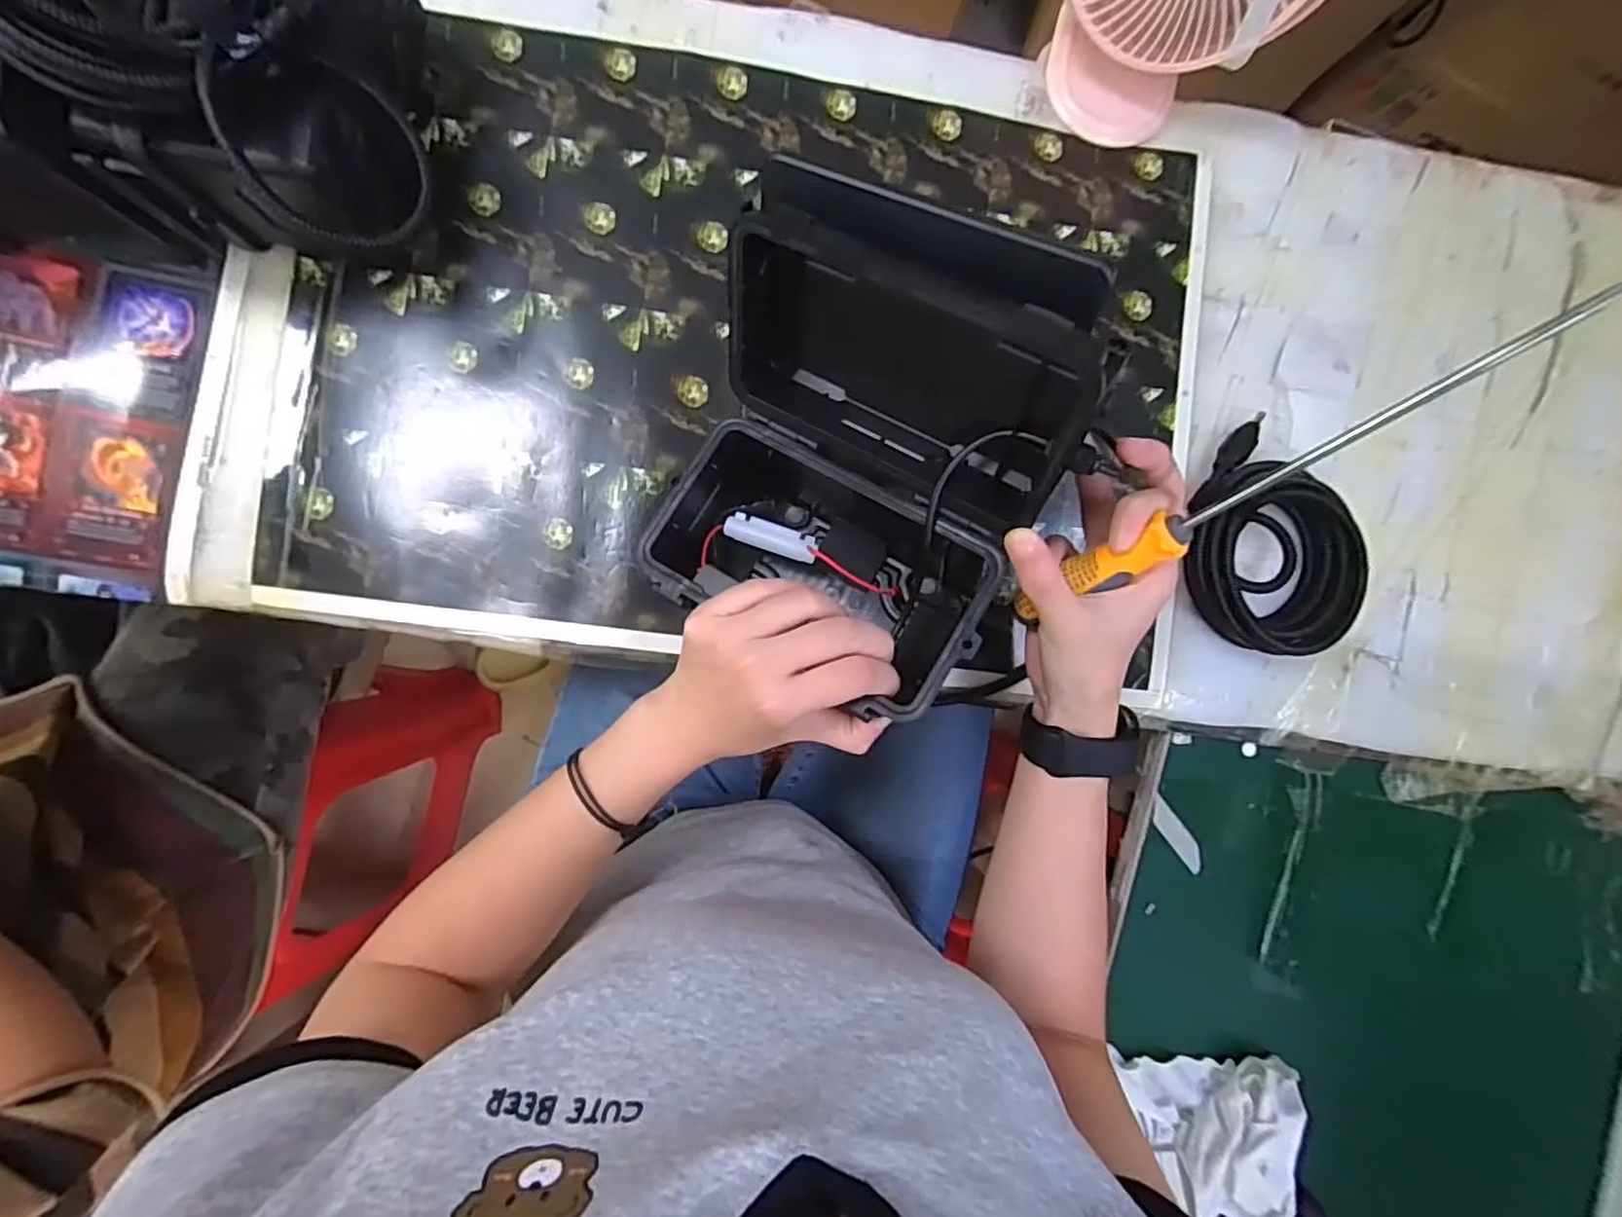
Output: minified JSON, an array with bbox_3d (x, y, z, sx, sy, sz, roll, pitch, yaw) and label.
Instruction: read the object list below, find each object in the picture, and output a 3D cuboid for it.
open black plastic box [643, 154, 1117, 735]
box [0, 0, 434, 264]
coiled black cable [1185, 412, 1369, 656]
[{"bbox_3d":[0.017,-0.064,0.353,0.170,0.173,0.191,21,86,-5],"label":"open black plastic box"},{"bbox_3d":[-0.286,-0.288,0.343,0.119,0.170,0.167,15,87,-6],"label":"box"},{"bbox_3d":[0.301,-0.046,0.451,0.107,0.034,0.148,-13,90,-7],"label":"coiled black cable"}]

